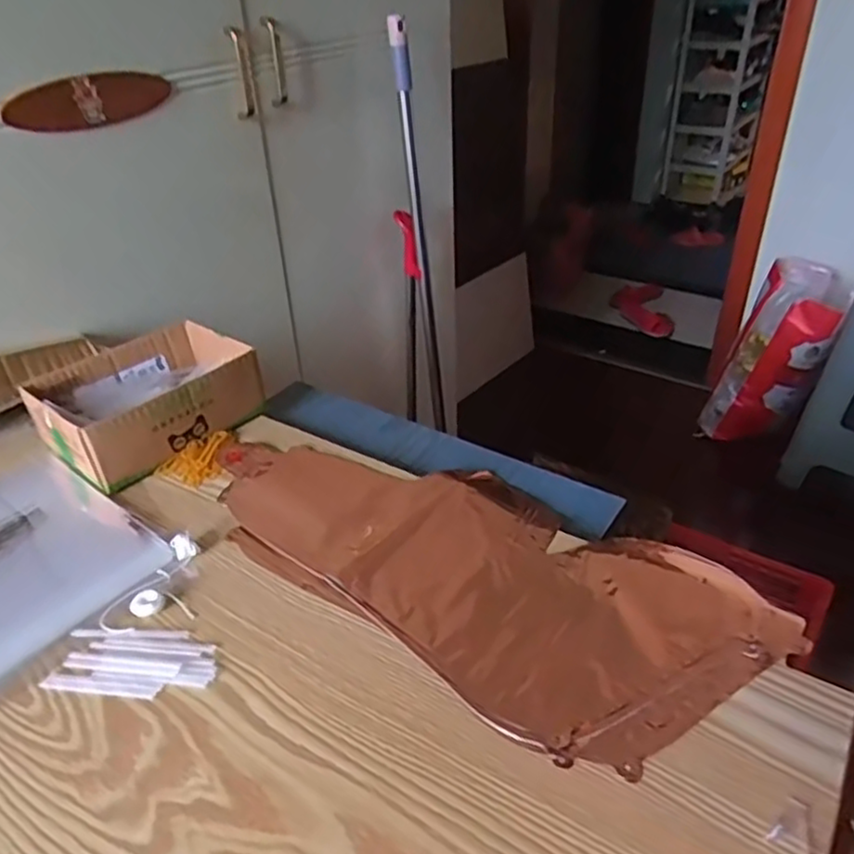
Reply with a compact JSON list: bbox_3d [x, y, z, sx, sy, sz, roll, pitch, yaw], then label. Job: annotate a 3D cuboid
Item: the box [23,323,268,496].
[{"bbox_3d":[-0.271,-0.026,0.680,0.145,0.069,0.185,25,43,36],"label":"box"}]

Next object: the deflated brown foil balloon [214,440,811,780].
[{"bbox_3d":[0.022,0.095,0.538,0.441,0.010,0.203,21,40,31],"label":"deflated brown foil balloon"}]

